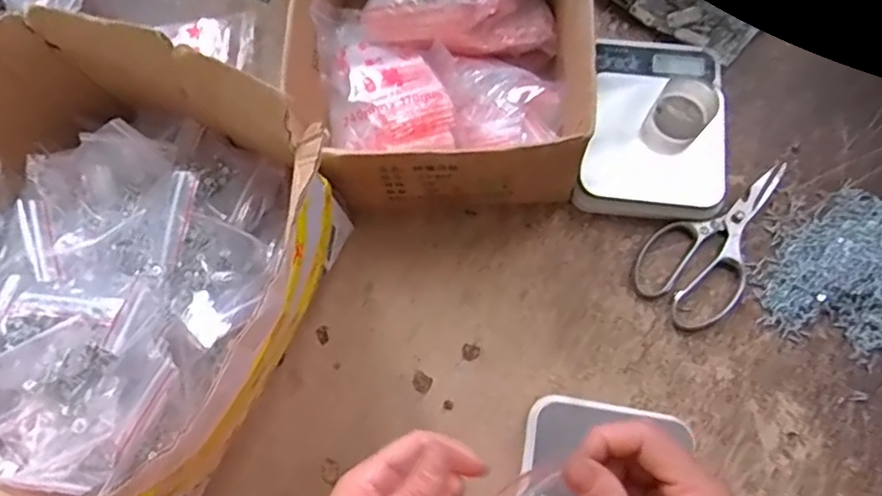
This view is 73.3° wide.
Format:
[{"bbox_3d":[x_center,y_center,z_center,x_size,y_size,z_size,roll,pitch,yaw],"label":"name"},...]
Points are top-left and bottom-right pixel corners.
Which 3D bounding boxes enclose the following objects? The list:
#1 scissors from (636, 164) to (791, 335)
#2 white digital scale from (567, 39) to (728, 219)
[{"bbox_3d":[0.279,-0.012,0.581,0.198,0.015,0.099,-44,76,-11],"label":"scissors"},{"bbox_3d":[0.224,-0.125,0.614,0.143,0.024,0.197,11,73,5],"label":"white digital scale"}]

